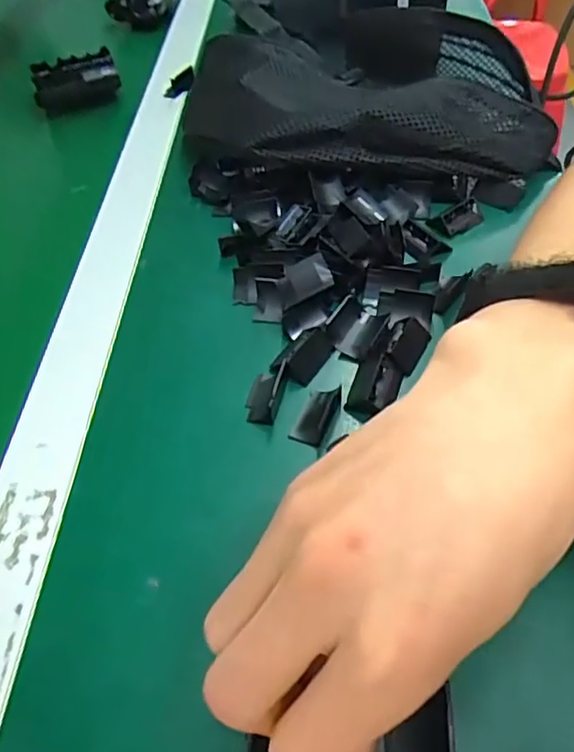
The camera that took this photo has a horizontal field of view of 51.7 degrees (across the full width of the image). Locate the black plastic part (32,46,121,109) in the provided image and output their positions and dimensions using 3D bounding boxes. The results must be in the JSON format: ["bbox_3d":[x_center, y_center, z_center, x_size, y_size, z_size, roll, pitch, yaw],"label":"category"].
[{"bbox_3d":[-0.202,-0.285,0.567,0.077,0.020,0.062,-16,53,-7],"label":"black plastic part"}]

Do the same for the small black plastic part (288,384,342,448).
[{"bbox_3d":[0.015,0.019,0.307,0.016,0.008,0.033,19,55,19],"label":"small black plastic part"}]

